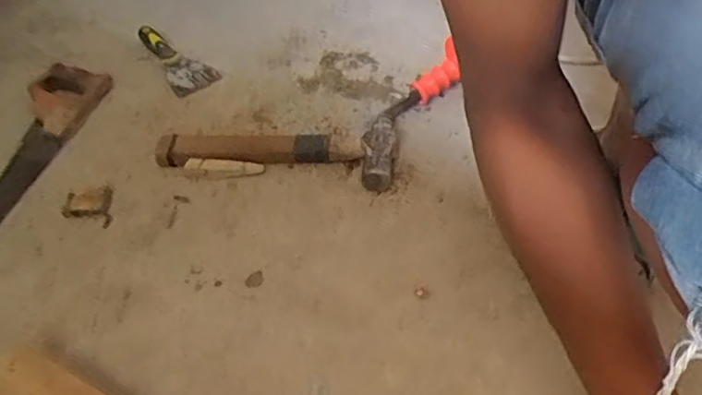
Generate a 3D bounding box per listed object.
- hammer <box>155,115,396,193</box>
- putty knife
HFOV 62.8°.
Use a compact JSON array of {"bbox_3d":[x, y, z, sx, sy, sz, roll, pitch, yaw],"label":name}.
[{"bbox_3d":[-0.096,-0.062,0.718,0.295,0.038,0.094,3,46,9],"label":"hammer"},{"bbox_3d":[-0.276,-0.223,0.909,0.073,0.029,0.194,-29,50,-20],"label":"putty knife"}]

